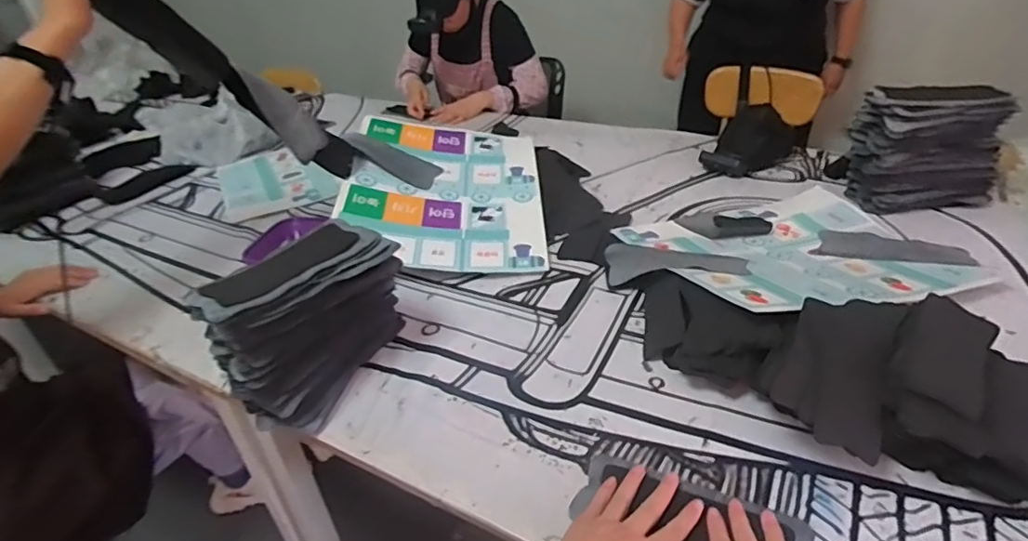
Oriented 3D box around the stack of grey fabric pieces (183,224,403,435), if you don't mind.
[{"bbox_3d":[-0.264,0.064,0.736,0.127,0.190,0.238,17,39,28],"label":"stack of grey fabric pieces"}]

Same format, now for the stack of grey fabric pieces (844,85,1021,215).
[{"bbox_3d":[0.767,-0.225,1.028,0.257,0.207,0.104,-8,34,-5],"label":"stack of grey fabric pieces"}]

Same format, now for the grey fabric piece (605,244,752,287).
[{"bbox_3d":[0.259,-0.007,0.899,0.219,0.051,0.097,8,36,18],"label":"grey fabric piece"}]

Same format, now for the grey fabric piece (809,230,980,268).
[{"bbox_3d":[0.638,-0.038,0.942,0.236,0.007,0.097,7,33,15],"label":"grey fabric piece"}]

